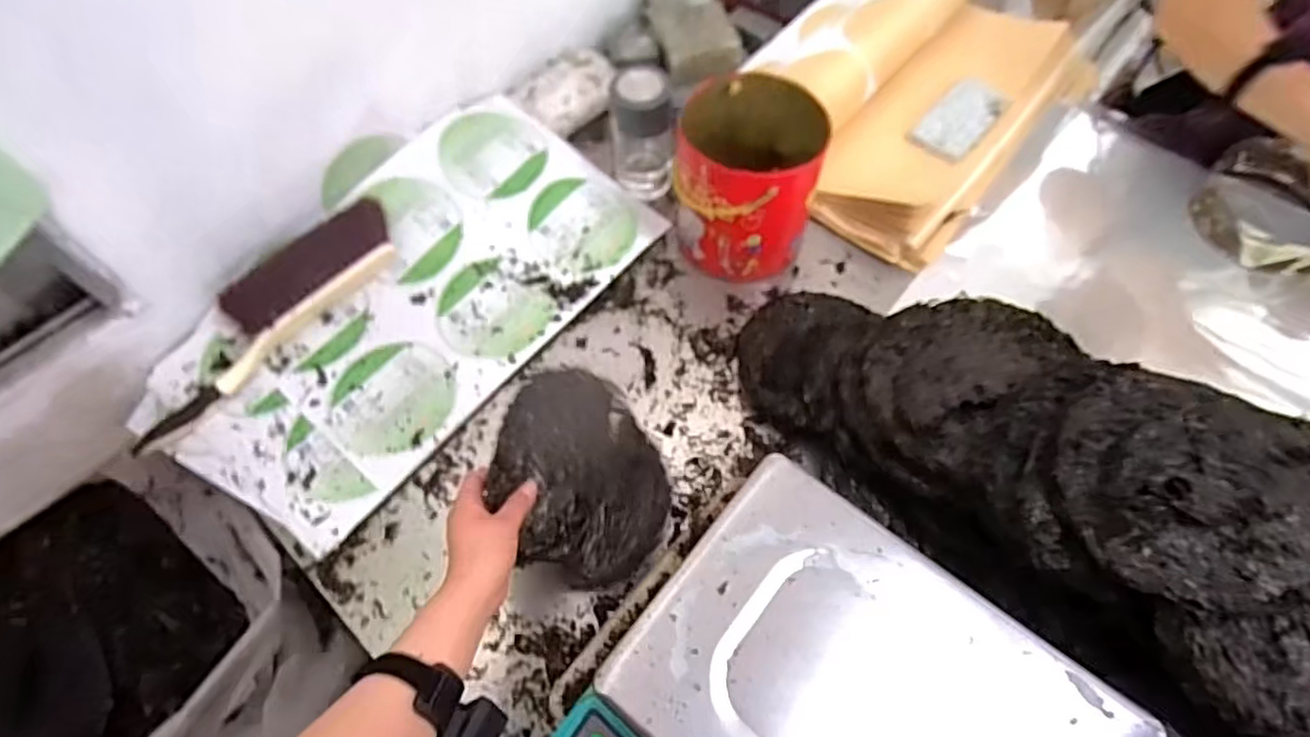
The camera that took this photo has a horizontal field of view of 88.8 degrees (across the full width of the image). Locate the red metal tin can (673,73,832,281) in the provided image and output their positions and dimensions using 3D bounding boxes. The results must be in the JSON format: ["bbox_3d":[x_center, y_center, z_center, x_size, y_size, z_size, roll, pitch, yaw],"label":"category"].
[{"bbox_3d":[0.108,-0.222,0.810,0.163,0.173,0.168,11,62,7],"label":"red metal tin can"}]

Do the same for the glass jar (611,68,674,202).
[{"bbox_3d":[-0.015,-0.299,0.866,0.077,0.177,0.072,-1,61,1],"label":"glass jar"}]

